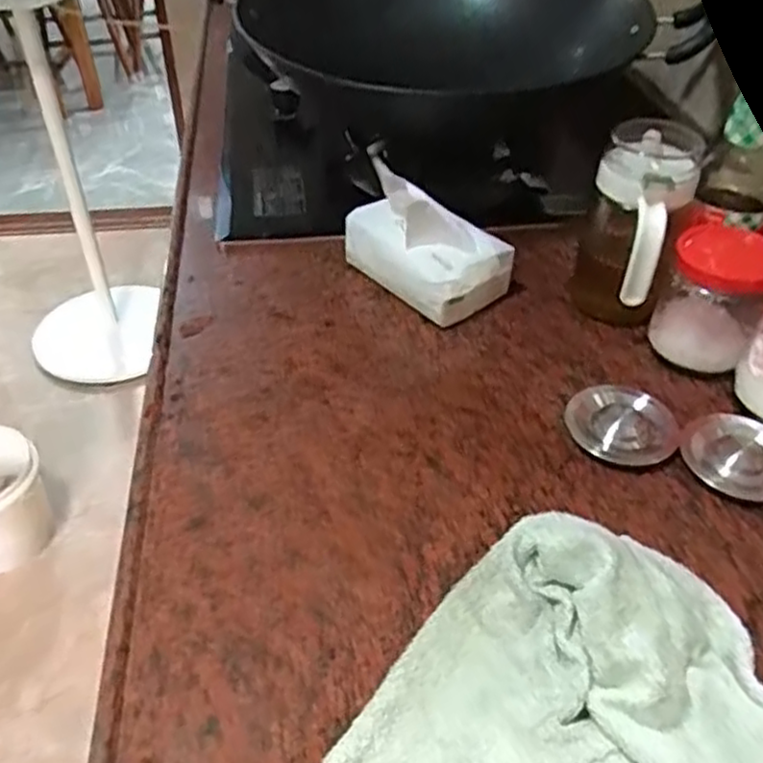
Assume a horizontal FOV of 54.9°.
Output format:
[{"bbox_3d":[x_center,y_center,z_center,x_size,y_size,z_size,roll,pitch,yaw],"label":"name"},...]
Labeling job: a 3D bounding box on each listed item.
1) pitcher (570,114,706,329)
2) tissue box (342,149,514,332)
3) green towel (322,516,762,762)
[{"bbox_3d":[0.218,-0.126,0.646,0.077,0.168,0.116,14,43,14],"label":"pitcher"},{"bbox_3d":[0.043,-0.143,0.698,0.093,0.116,0.144,-25,48,-26],"label":"tissue box"},{"bbox_3d":[0.121,0.175,0.385,0.242,0.059,0.202,18,44,18],"label":"green towel"}]

